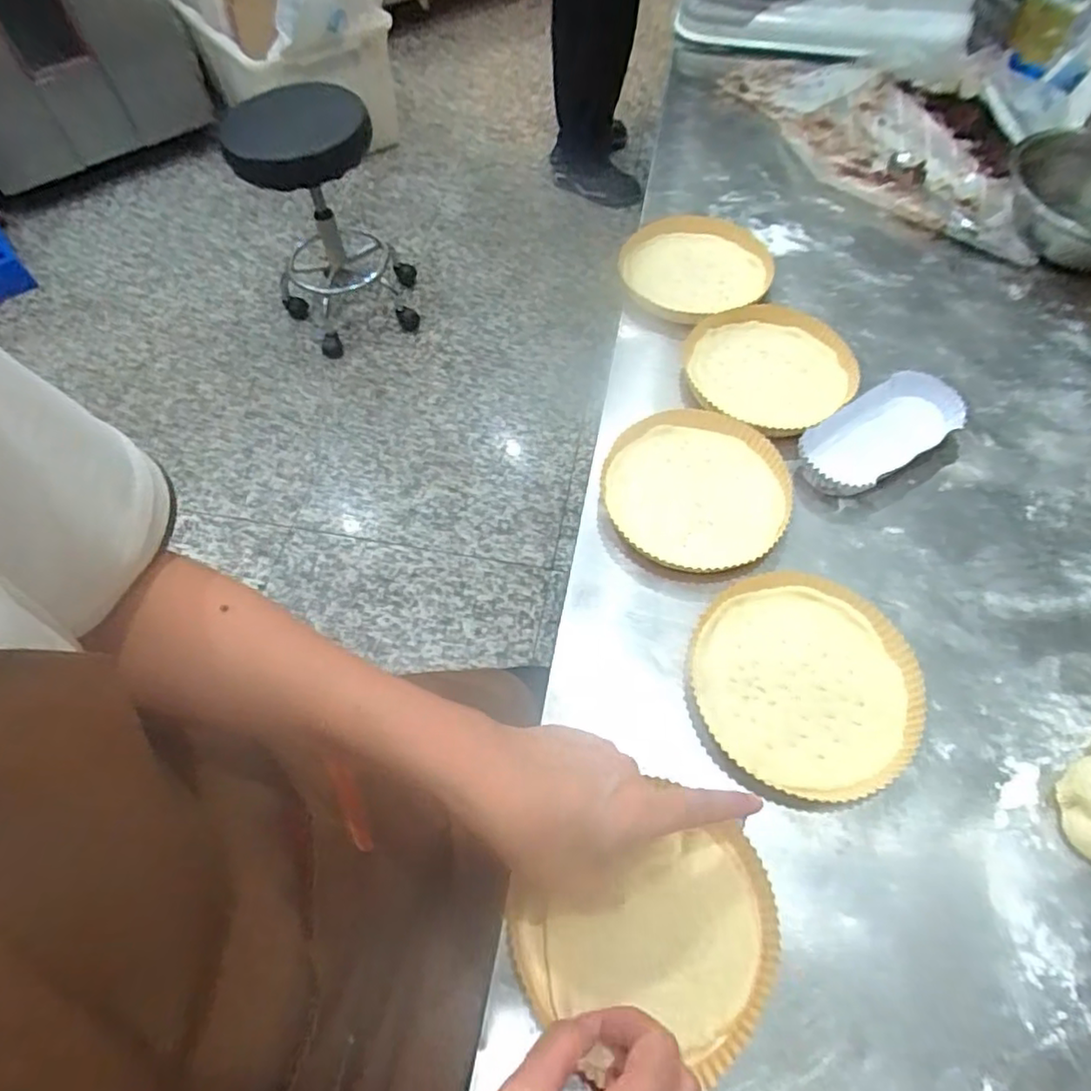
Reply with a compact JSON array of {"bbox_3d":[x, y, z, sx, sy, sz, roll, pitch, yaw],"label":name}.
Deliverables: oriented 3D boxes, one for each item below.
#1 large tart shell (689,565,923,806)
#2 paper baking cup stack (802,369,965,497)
[{"bbox_3d":[0.175,0.090,0.435,0.144,0.016,0.150,6,60,4],"label":"large tart shell"},{"bbox_3d":[0.276,-0.093,0.535,0.154,0.024,0.070,-30,64,-16],"label":"paper baking cup stack"}]

